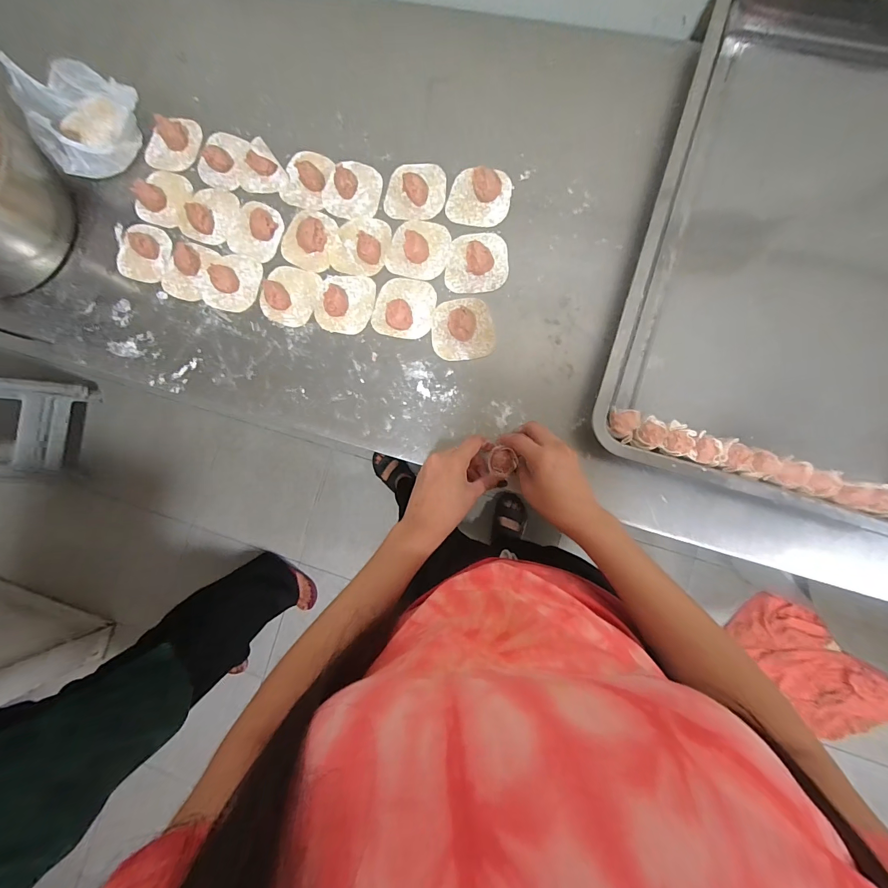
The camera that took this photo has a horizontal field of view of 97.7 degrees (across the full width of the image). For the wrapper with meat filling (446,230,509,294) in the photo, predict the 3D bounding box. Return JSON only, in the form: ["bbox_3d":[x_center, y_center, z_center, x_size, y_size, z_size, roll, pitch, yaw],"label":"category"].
[{"bbox_3d":[0.041,-0.231,0.483,0.078,0.022,0.078,-2,85,6],"label":"wrapper with meat filling"}]

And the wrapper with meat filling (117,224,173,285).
[{"bbox_3d":[-0.421,-0.268,0.535,0.078,0.025,0.076,27,88,7],"label":"wrapper with meat filling"}]

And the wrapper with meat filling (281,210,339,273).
[{"bbox_3d":[-0.183,-0.276,0.516,0.072,0.021,0.079,15,87,7],"label":"wrapper with meat filling"}]

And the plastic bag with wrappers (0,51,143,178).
[{"bbox_3d":[-0.488,-0.454,0.532,0.134,0.076,0.161,-28,83,3],"label":"plastic bag with wrappers"}]

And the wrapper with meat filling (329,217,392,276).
[{"bbox_3d":[-0.111,-0.264,0.505,0.074,0.025,0.080,18,87,7],"label":"wrapper with meat filling"}]

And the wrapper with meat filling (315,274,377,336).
[{"bbox_3d":[-0.131,-0.185,0.496,0.075,0.027,0.077,13,87,7],"label":"wrapper with meat filling"}]

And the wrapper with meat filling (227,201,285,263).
[{"bbox_3d":[-0.258,-0.292,0.519,0.072,0.027,0.075,0,85,6],"label":"wrapper with meat filling"}]

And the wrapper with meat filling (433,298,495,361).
[{"bbox_3d":[0.023,-0.145,0.479,0.076,0.021,0.076,-3,85,6],"label":"wrapper with meat filling"}]

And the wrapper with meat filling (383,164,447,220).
[{"bbox_3d":[-0.039,-0.337,0.504,0.079,0.023,0.078,5,86,6],"label":"wrapper with meat filling"}]

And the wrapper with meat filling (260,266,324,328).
[{"bbox_3d":[-0.208,-0.200,0.513,0.076,0.019,0.079,0,85,6],"label":"wrapper with meat filling"}]

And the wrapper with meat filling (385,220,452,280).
[{"bbox_3d":[-0.033,-0.253,0.493,0.076,0.023,0.075,19,87,7],"label":"wrapper with meat filling"}]

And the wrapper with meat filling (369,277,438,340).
[{"bbox_3d":[-0.052,-0.177,0.492,0.077,0.021,0.078,11,86,7],"label":"wrapper with meat filling"}]

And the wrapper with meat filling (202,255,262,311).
[{"bbox_3d":[-0.288,-0.221,0.519,0.077,0.020,0.078,0,85,6],"label":"wrapper with meat filling"}]

